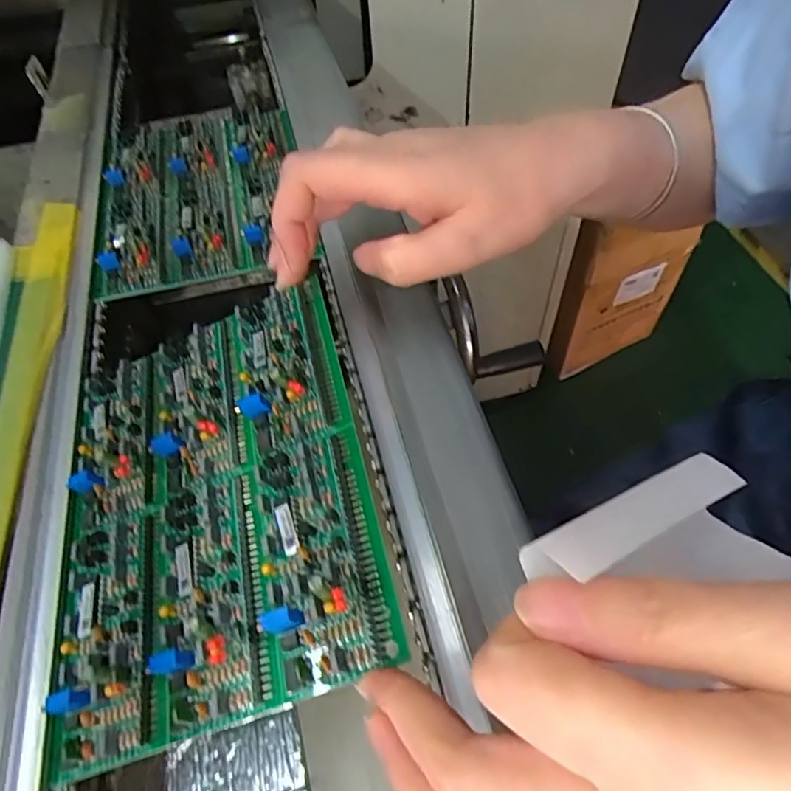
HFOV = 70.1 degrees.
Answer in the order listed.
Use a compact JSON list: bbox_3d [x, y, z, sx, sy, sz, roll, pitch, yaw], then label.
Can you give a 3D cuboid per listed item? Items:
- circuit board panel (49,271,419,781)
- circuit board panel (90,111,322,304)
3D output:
[{"bbox_3d":[-0.073,0.034,0.214,0.121,0.010,0.163,-22,56,8],"label":"circuit board panel"},{"bbox_3d":[-0.123,-0.134,0.355,0.120,0.011,0.163,-12,53,-6],"label":"circuit board panel"}]

